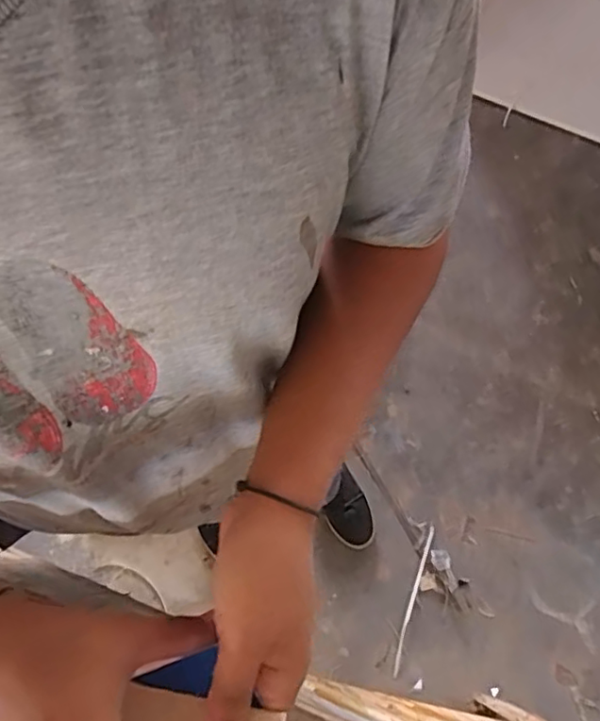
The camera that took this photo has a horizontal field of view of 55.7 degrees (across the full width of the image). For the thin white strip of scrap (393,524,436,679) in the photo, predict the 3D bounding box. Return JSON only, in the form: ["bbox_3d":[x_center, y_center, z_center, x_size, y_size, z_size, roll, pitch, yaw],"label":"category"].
[{"bbox_3d":[0.258,0.541,1.291,0.017,0.011,0.326,20,71,3],"label":"thin white strip of scrap"}]

